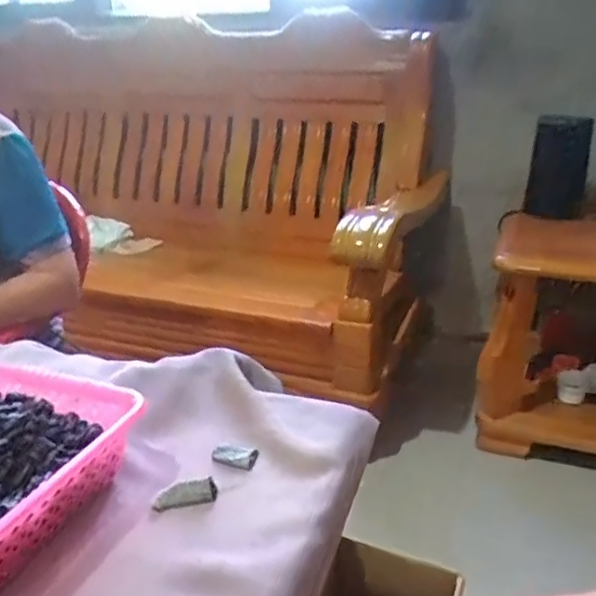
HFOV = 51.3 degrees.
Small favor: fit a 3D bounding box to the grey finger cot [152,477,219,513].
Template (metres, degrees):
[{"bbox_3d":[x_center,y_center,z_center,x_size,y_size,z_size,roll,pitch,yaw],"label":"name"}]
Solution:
[{"bbox_3d":[-0.102,0.178,0.567,0.057,0.017,0.018,-6,24,-14],"label":"grey finger cot"}]

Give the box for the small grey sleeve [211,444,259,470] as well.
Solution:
[{"bbox_3d":[-0.063,0.156,0.611,0.046,0.007,0.026,7,24,16],"label":"small grey sleeve"}]

